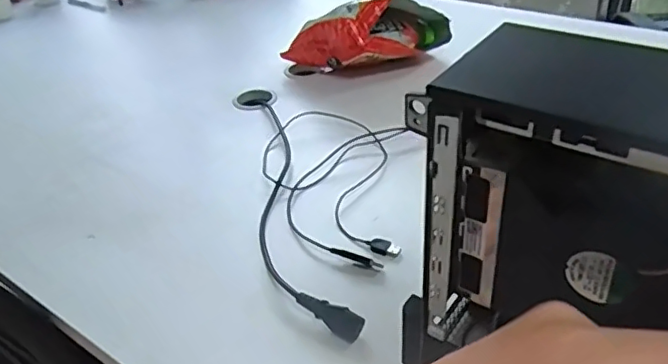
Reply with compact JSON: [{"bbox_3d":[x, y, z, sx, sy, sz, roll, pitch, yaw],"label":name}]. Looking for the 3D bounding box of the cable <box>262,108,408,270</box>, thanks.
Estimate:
[{"bbox_3d":[-0.008,-0.009,0.712,0.179,0.016,0.293,1,36,8],"label":"cable"}]

